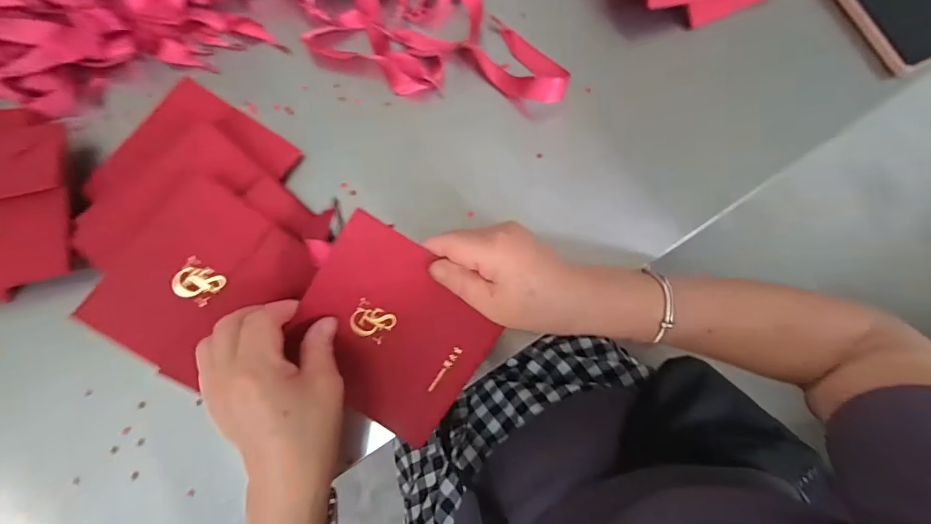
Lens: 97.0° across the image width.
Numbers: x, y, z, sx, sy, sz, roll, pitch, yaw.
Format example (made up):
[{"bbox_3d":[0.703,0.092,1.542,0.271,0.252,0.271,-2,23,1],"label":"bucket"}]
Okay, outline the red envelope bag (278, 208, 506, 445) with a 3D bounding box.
[{"bbox_3d":[-0.055,0.056,0.311,0.138,0.013,0.138,31,99,-10],"label":"red envelope bag"}]

